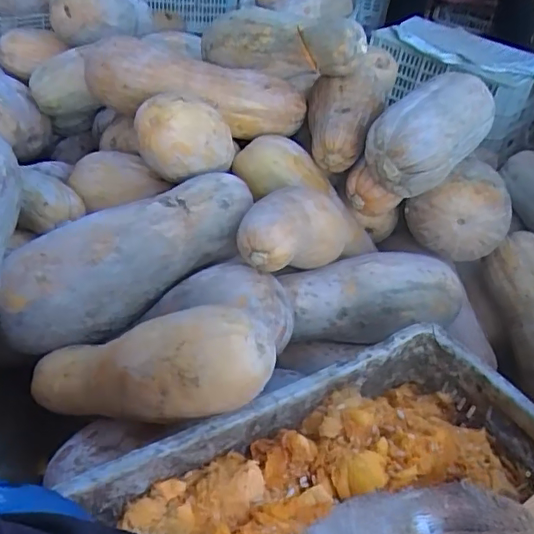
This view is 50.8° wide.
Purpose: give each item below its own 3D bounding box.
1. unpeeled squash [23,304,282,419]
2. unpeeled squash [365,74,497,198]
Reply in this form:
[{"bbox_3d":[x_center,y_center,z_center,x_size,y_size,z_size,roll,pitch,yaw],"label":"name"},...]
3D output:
[{"bbox_3d":[-0.153,0.123,0.656,0.350,0.102,0.100,-14,27,32],"label":"unpeeled squash"},{"bbox_3d":[0.274,-0.224,0.933,0.141,0.134,0.256,27,42,23],"label":"unpeeled squash"}]

